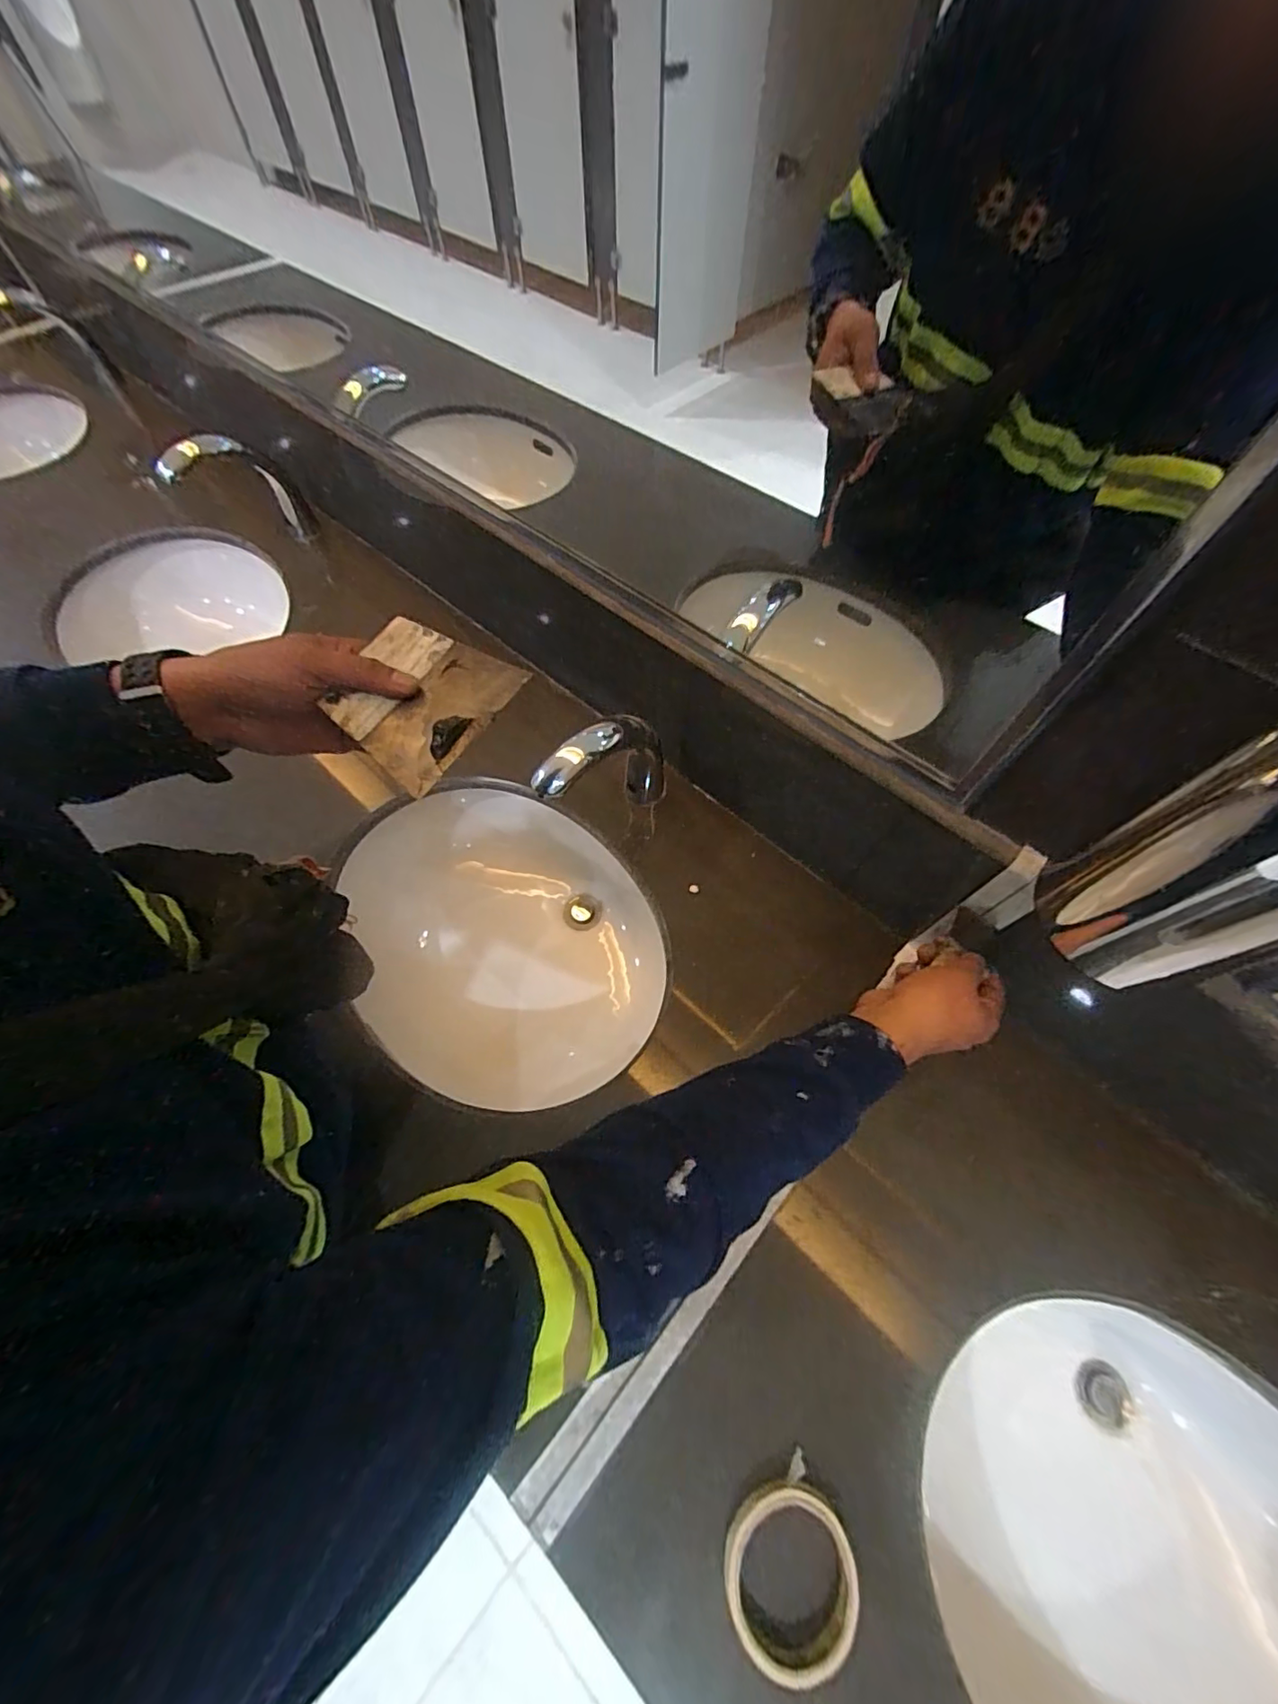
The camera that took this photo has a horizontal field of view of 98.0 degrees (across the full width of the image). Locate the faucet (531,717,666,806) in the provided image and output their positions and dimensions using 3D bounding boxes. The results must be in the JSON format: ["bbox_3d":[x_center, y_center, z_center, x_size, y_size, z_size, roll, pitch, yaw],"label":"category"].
[{"bbox_3d":[-0.041,-0.082,0.629,0.157,0.154,0.045,-26,64,-13],"label":"faucet"}]

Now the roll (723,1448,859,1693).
[{"bbox_3d":[0.104,0.497,0.380,0.093,0.021,0.087,0,62,0],"label":"roll"}]

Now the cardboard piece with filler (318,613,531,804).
[{"bbox_3d":[-0.142,-0.100,0.360,0.095,0.007,0.104,31,72,7],"label":"cardboard piece with filler"}]

